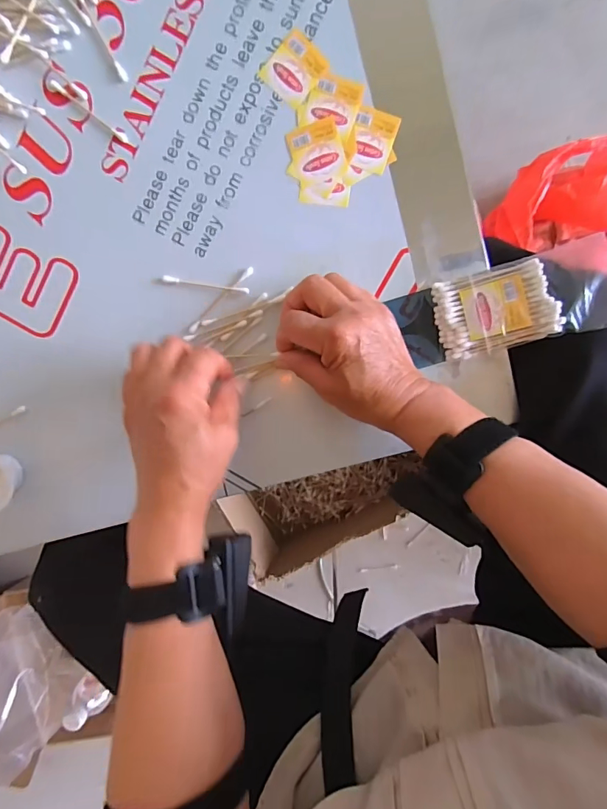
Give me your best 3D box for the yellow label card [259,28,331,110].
[{"bbox_3d":[-0.005,-0.258,0.341,0.040,0.004,0.044,40,97,-3],"label":"yellow label card"}]

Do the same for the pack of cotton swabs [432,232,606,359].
[{"bbox_3d":[0.163,-0.077,0.333,0.121,0.011,0.063,-11,90,19],"label":"pack of cotton swabs"}]

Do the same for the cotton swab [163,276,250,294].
[{"bbox_3d":[-0.080,-0.098,0.366,0.071,0.004,0.006,9,98,1],"label":"cotton swab"}]

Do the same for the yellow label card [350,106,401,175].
[{"bbox_3d":[0.054,-0.205,0.345,0.032,0.004,0.043,18,98,0],"label":"yellow label card"}]

